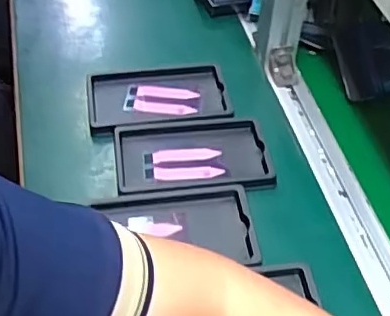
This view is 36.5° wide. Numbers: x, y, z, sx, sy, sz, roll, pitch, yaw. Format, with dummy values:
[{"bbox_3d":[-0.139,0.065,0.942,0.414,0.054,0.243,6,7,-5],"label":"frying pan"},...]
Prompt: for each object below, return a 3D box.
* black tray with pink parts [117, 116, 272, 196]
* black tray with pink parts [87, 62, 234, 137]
[{"bbox_3d":[-0.003,-0.002,0.627,0.158,0.026,0.094,0,49,-5],"label":"black tray with pink parts"},{"bbox_3d":[-0.042,-0.069,0.679,0.156,0.017,0.097,-6,49,-10],"label":"black tray with pink parts"}]

